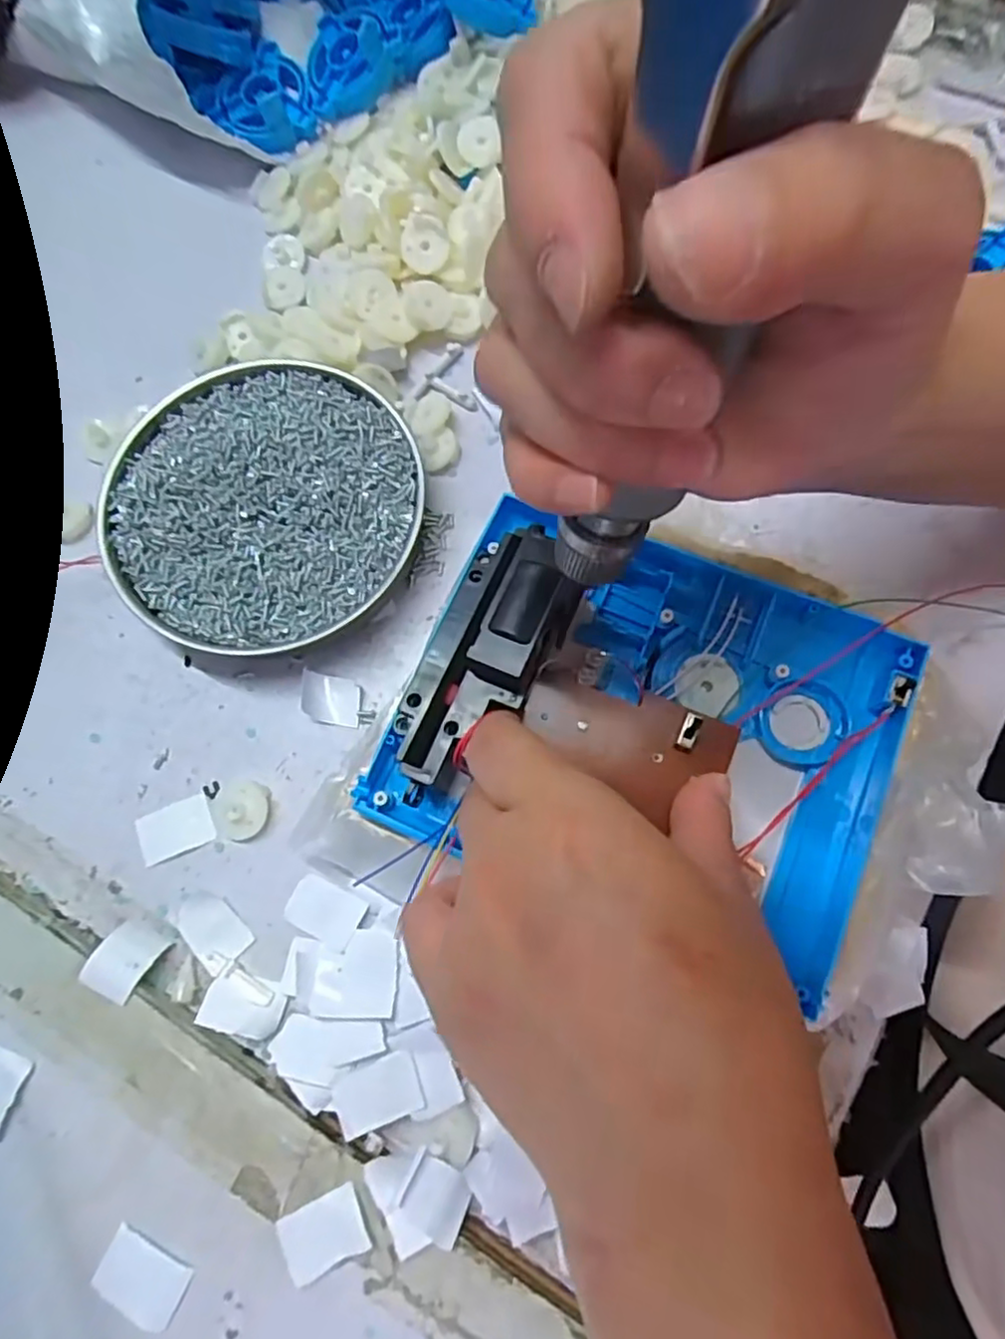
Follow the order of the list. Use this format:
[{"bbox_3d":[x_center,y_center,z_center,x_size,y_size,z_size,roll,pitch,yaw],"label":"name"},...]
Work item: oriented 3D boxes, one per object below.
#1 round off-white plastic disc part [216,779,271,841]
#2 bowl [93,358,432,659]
[{"bbox_3d":[-0.105,0.056,0.268,0.022,0.006,0.023,-1,75,2],"label":"round off-white plastic disc part"},{"bbox_3d":[-0.103,-0.072,0.290,0.132,0.029,0.128,-1,75,2],"label":"bowl"}]

